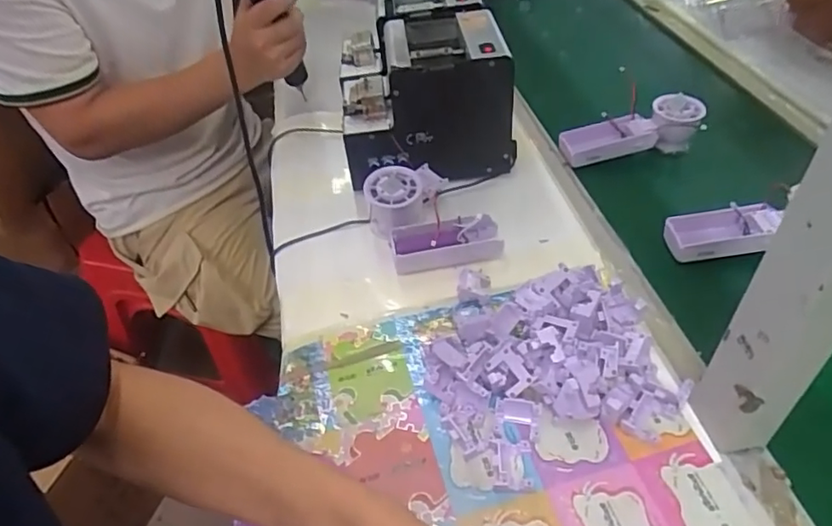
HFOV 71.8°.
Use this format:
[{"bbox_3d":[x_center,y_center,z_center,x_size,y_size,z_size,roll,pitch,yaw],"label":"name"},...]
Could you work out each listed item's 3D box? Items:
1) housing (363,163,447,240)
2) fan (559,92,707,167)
[{"bbox_3d":[-0.009,-0.064,0.600,0.084,0.054,0.070,-12,46,-7],"label":"housing"},{"bbox_3d":[0.261,-0.150,0.698,0.163,0.063,0.054,-14,44,9],"label":"fan"}]

